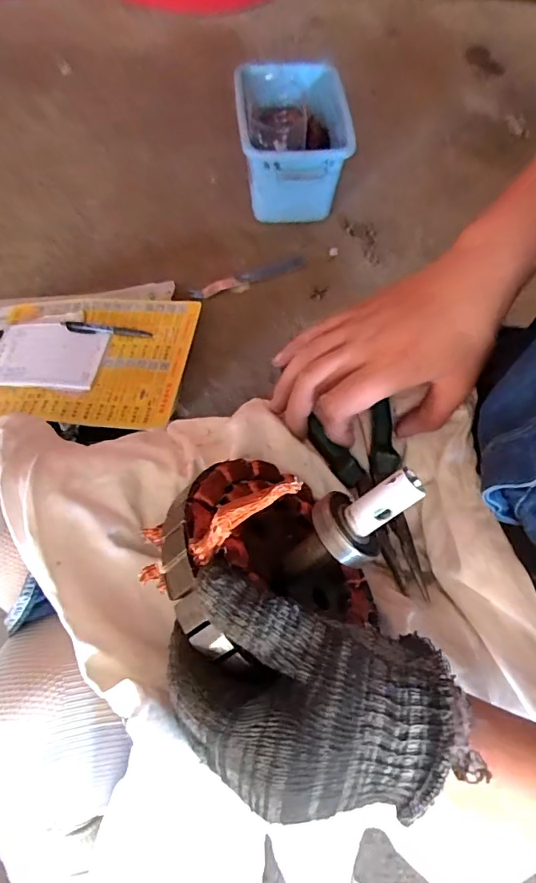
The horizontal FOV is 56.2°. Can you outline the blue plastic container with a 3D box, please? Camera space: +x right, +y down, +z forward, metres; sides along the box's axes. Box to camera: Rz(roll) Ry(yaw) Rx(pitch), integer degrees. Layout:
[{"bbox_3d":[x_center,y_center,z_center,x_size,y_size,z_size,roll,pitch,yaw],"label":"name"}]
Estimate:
[{"bbox_3d":[0.046,-0.541,0.919,0.204,0.171,0.229,-5,65,-6],"label":"blue plastic container"}]

